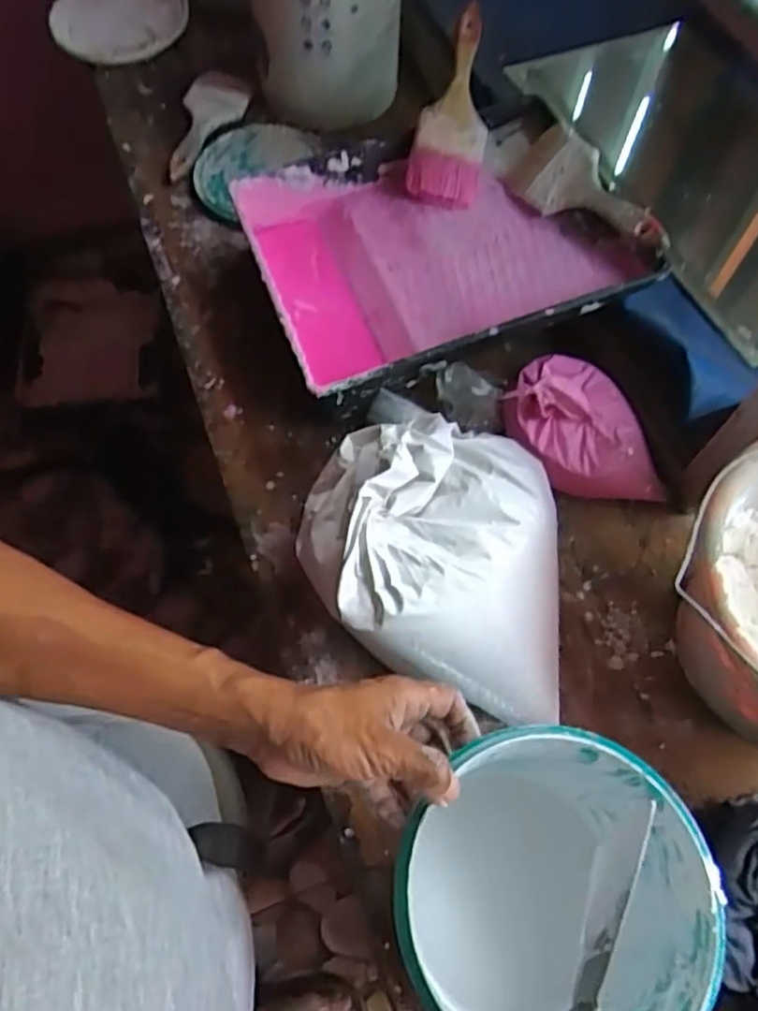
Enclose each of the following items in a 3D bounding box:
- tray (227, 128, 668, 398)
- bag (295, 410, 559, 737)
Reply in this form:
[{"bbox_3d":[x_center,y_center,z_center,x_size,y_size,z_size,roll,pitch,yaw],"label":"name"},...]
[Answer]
[{"bbox_3d":[0.053,-0.253,0.717,0.347,0.081,0.282,-19,66,-9],"label":"tray"},{"bbox_3d":[0.040,0.042,0.562,0.206,0.099,0.243,1,64,0],"label":"bag"}]

